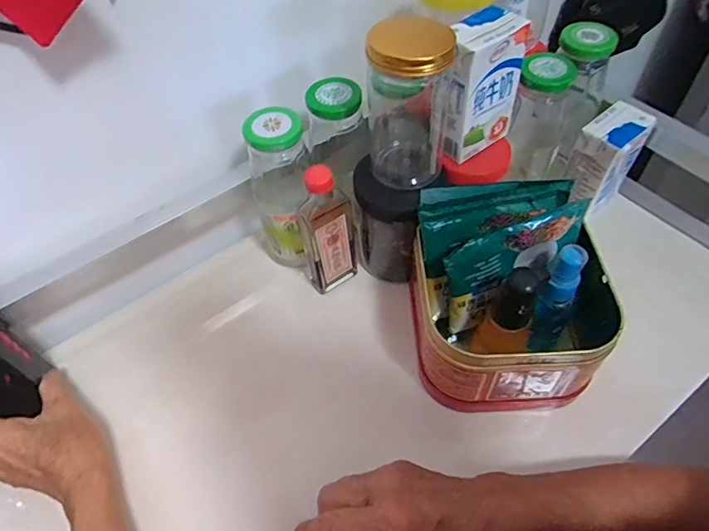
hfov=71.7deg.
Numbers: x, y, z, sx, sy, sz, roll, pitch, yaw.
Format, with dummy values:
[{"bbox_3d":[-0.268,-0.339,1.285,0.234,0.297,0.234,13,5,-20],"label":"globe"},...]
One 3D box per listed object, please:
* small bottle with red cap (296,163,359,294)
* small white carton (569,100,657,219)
[{"bbox_3d":[-0.024,-0.029,0.453,0.049,0.154,0.020,-25,57,-14],"label":"small bottle with red cap"},{"bbox_3d":[0.255,-0.106,0.502,0.044,0.095,0.068,38,64,26],"label":"small white carton"}]

